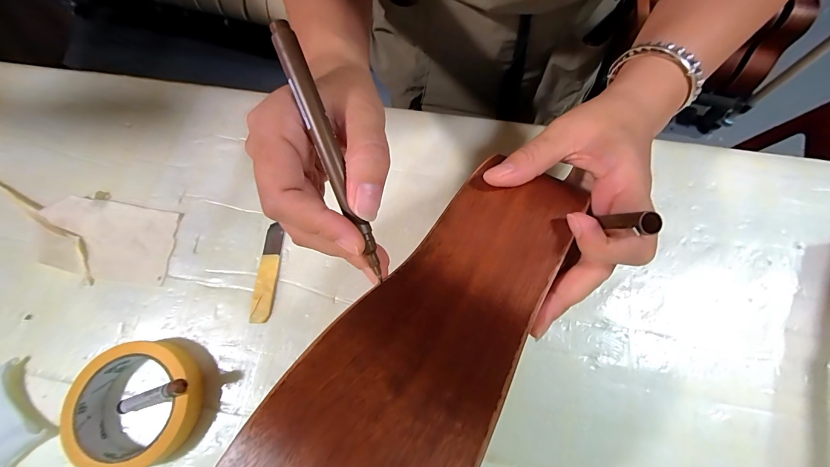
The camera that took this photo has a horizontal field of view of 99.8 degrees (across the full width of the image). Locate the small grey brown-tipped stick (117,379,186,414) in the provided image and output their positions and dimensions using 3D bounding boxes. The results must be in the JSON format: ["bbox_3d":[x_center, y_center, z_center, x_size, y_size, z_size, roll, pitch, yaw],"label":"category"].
[{"bbox_3d":[-0.218,0.135,0.288,0.085,0.009,0.012,-24,71,19],"label":"small grey brown-tipped stick"}]

